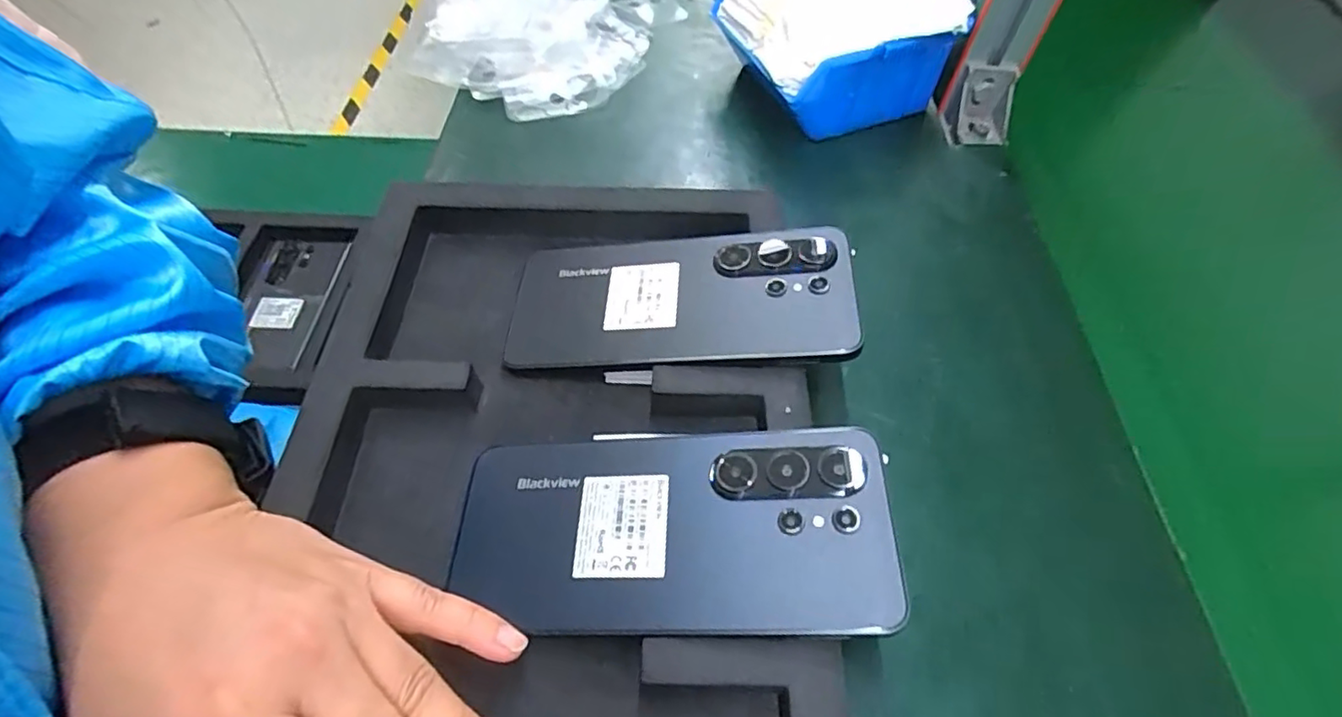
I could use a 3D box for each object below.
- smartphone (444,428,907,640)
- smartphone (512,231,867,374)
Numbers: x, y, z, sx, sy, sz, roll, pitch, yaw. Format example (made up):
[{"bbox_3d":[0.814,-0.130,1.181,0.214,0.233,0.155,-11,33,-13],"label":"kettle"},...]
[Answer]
[{"bbox_3d":[-0.002,0.065,0.233,0.165,0.006,0.075,-3,57,9],"label":"smartphone"},{"bbox_3d":[0.003,-0.030,0.298,0.164,0.007,0.075,-2,55,10],"label":"smartphone"}]

